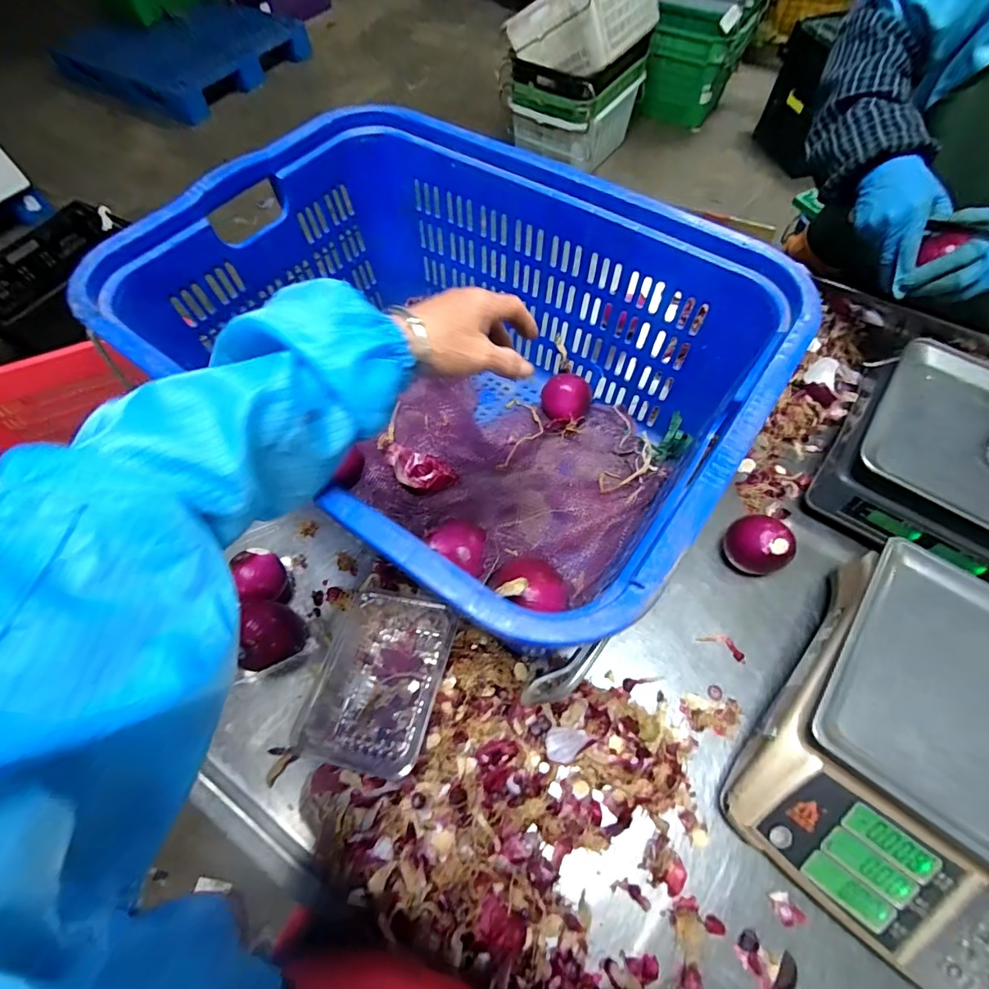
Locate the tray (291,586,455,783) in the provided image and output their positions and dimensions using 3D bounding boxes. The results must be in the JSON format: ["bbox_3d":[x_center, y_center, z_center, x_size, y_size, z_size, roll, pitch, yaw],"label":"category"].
[{"bbox_3d":[-0.123,0.199,0.521,0.135,0.079,0.190,14,64,8],"label":"tray"}]

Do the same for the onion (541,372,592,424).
[{"bbox_3d":[0.103,-0.131,0.682,0.070,0.061,0.069,0,63,1],"label":"onion"}]

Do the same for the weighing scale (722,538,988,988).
[{"bbox_3d":[0.460,0.271,0.441,0.349,0.097,0.348,33,68,17],"label":"weighing scale"}]

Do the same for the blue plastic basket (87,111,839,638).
[{"bbox_3d":[-0.048,-0.129,0.560,0.600,0.295,0.442,33,68,17],"label":"blue plastic basket"}]

